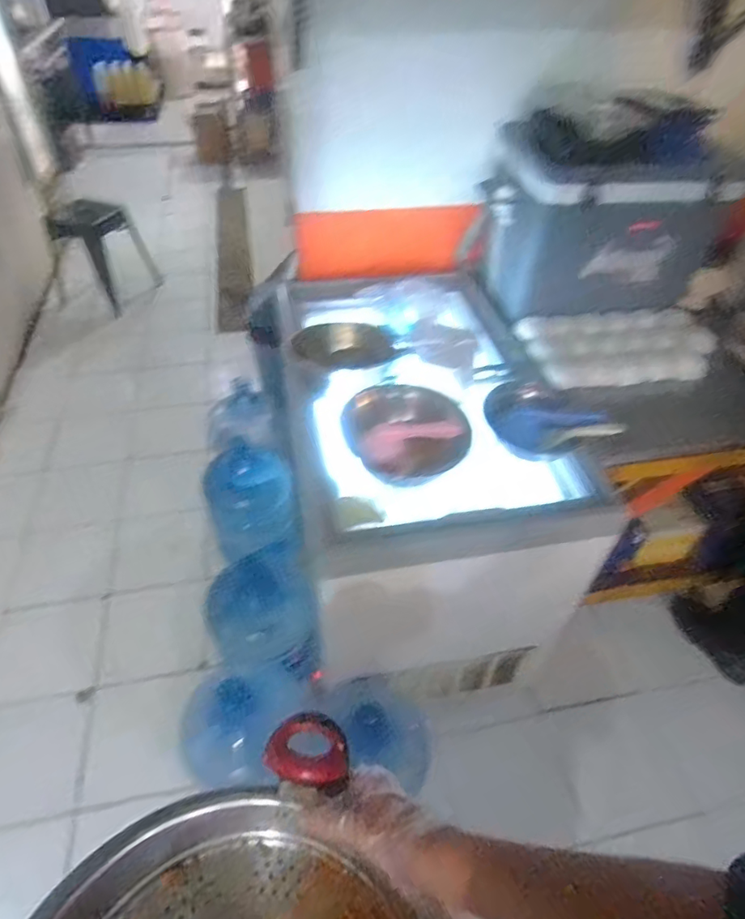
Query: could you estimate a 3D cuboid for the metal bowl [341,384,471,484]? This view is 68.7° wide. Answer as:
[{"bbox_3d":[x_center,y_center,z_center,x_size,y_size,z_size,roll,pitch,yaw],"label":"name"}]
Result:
[{"bbox_3d":[0.055,-0.061,1.082,0.267,0.072,0.185,13,46,10],"label":"metal bowl"}]

